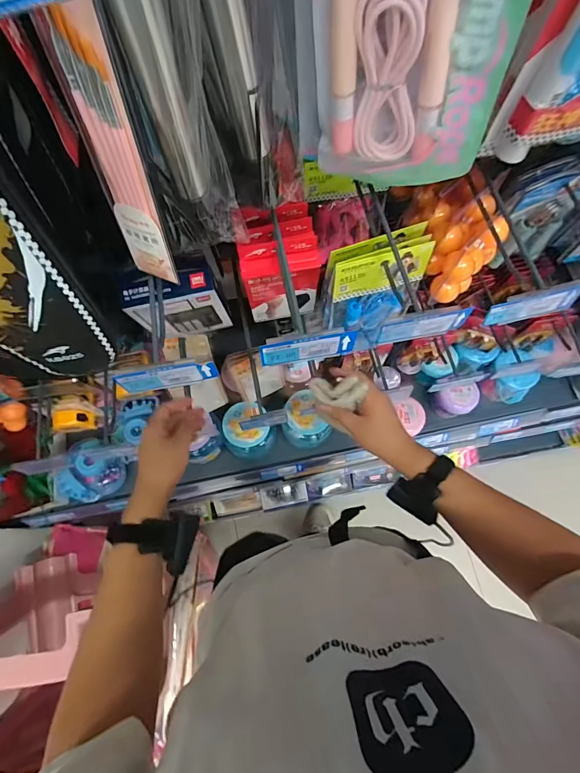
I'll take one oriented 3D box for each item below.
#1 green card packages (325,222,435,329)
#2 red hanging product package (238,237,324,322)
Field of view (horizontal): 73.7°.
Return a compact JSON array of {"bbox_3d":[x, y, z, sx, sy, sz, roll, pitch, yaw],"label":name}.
[{"bbox_3d":[0.112,-0.135,0.526,0.140,0.133,0.035,-17,59,-7],"label":"green card packages"},{"bbox_3d":[-0.012,-0.142,0.546,0.099,0.164,0.038,-8,71,-2],"label":"red hanging product package"}]

